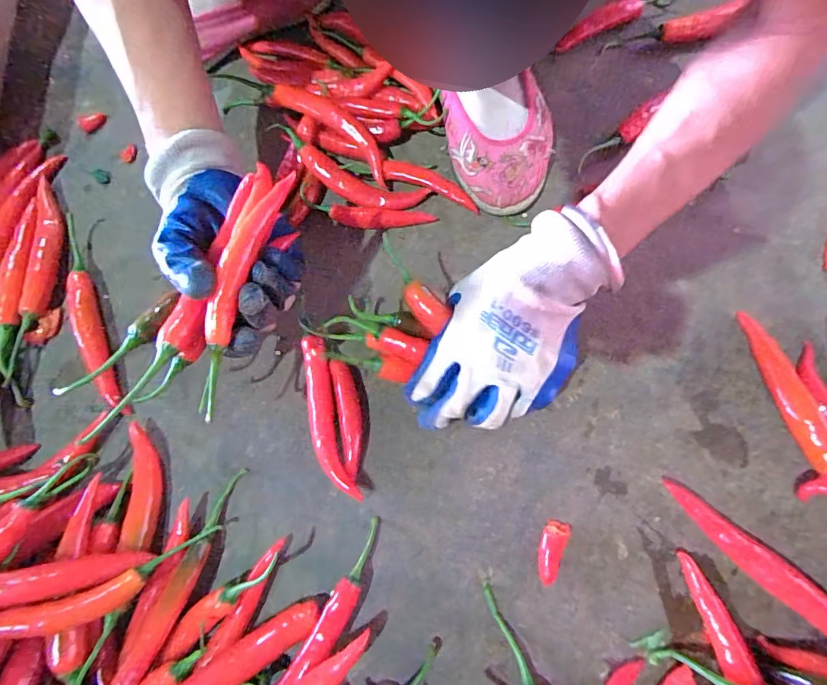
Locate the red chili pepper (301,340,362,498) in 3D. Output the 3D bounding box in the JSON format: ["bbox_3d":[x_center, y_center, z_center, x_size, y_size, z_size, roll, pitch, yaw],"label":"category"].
[{"bbox_3d":[-0.069,0.058,0.350,0.024,0.016,0.129,-16,73,-3],"label":"red chili pepper"}]

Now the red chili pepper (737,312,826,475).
[{"bbox_3d":[0.293,0.037,0.344,0.022,0.017,0.132,-13,73,-2],"label":"red chili pepper"}]

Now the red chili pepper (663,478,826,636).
[{"bbox_3d":[0.239,0.153,0.312,0.138,0.020,0.025,38,78,12],"label":"red chili pepper"}]

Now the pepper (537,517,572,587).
[{"bbox_3d":[0.098,0.149,0.319,0.017,0.011,0.042,24,76,9],"label":"pepper"}]

